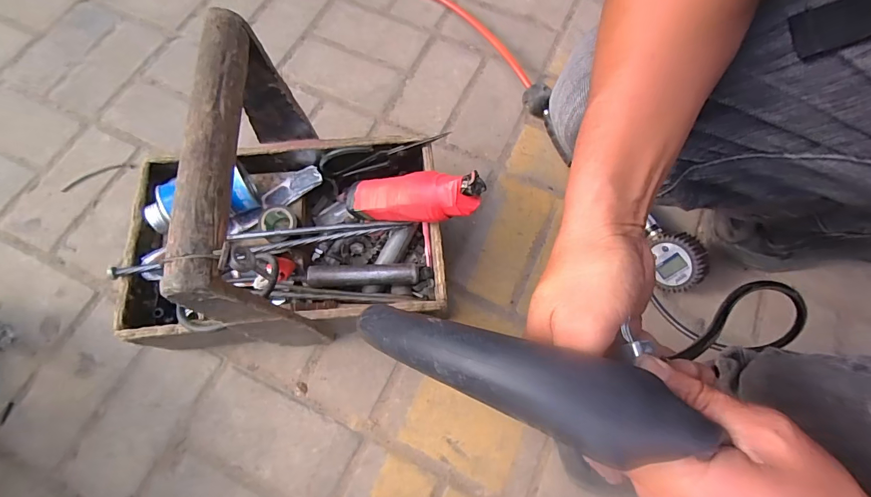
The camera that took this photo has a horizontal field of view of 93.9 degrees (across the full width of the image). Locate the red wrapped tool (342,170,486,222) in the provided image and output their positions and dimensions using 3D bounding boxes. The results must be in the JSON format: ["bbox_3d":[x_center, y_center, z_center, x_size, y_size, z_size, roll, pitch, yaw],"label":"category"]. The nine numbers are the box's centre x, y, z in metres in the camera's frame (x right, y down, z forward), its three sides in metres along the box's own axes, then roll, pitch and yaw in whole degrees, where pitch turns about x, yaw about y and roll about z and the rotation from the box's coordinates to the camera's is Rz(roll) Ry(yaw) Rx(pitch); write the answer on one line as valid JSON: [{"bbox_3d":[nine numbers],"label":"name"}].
[{"bbox_3d":[-0.036,-0.057,0.471,0.196,0.037,0.054,2,64,37],"label":"red wrapped tool"}]

